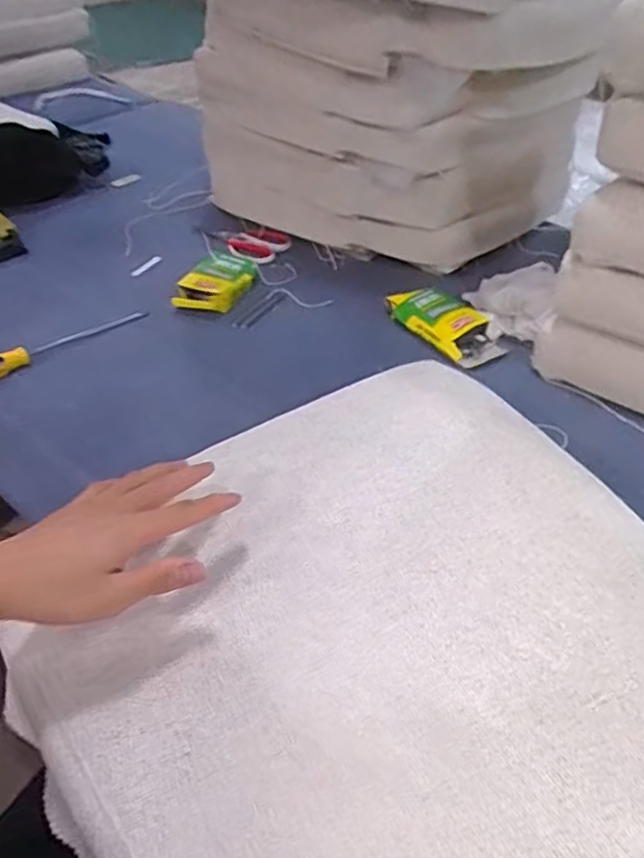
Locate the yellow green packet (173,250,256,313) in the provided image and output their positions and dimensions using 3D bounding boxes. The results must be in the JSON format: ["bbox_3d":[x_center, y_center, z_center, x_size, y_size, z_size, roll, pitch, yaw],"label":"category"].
[{"bbox_3d":[-0.158,-0.226,0.979,0.080,0.028,0.140,12,45,14],"label":"yellow green packet"}]

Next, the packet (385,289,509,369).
[{"bbox_3d":[0.173,-0.152,0.912,0.102,0.031,0.176,-21,48,-18],"label":"packet"}]

